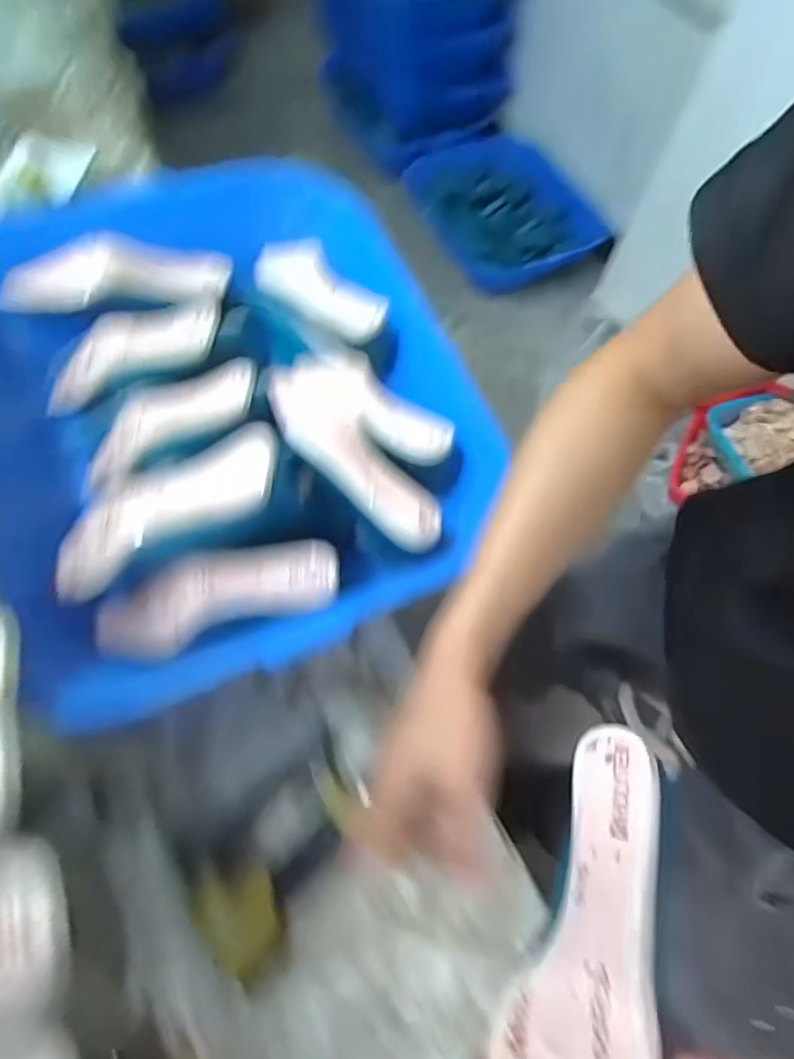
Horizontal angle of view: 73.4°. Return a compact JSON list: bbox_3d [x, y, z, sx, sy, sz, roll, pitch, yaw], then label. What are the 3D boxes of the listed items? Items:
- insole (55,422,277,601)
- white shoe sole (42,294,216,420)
[{"bbox_3d":[-0.215,-0.023,0.499,0.230,0.023,0.078,-30,72,-2],"label":"insole"},{"bbox_3d":[-0.323,-0.203,0.622,0.252,0.032,0.065,-21,69,8],"label":"white shoe sole"}]

